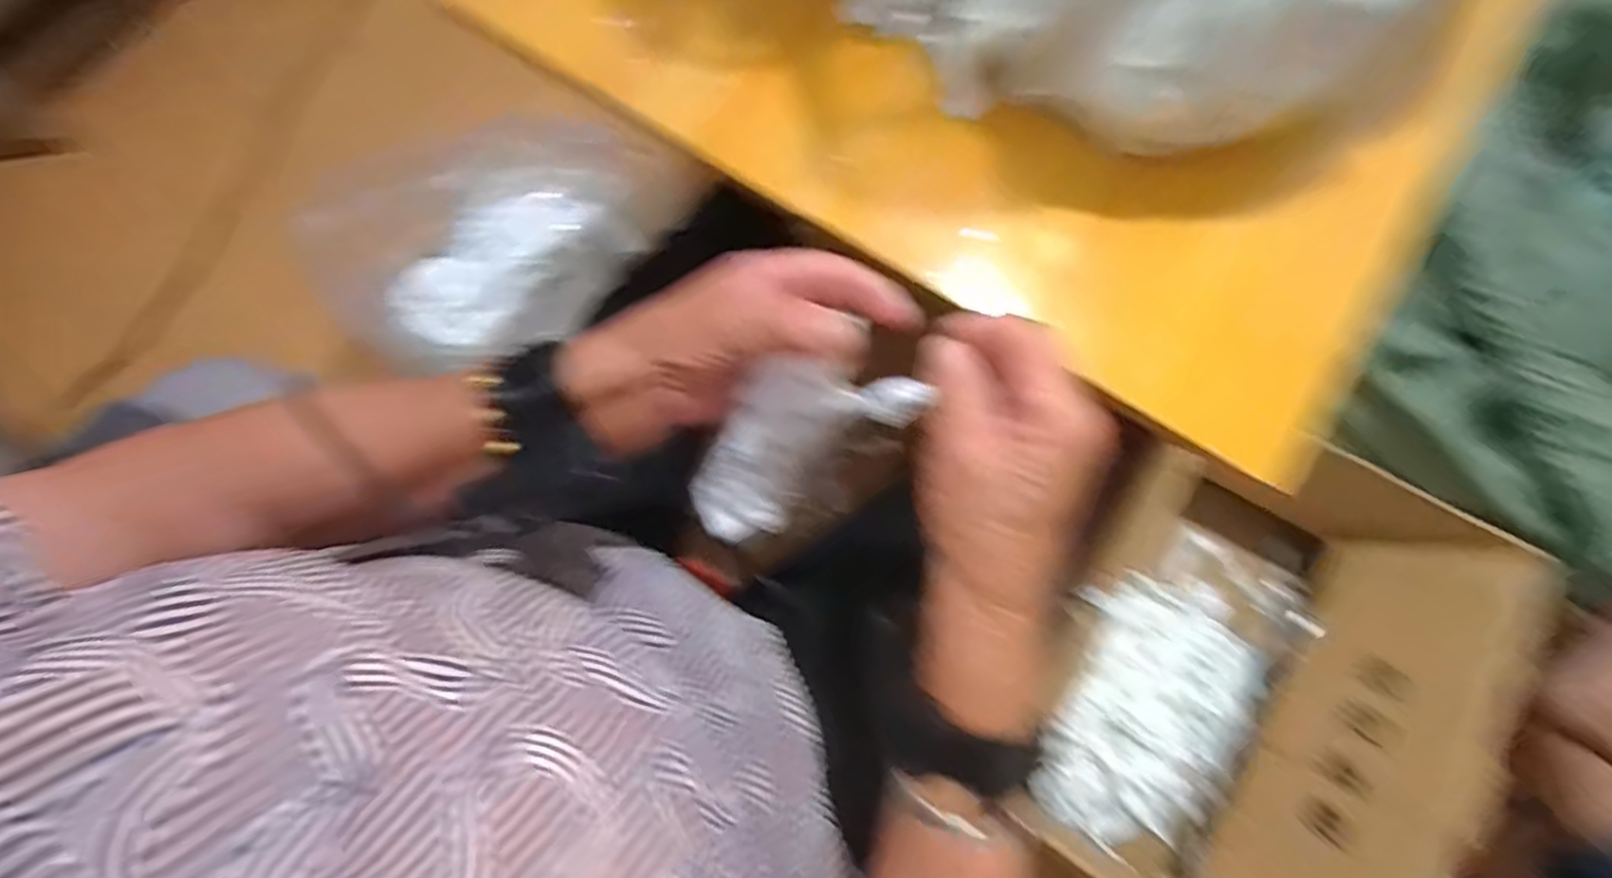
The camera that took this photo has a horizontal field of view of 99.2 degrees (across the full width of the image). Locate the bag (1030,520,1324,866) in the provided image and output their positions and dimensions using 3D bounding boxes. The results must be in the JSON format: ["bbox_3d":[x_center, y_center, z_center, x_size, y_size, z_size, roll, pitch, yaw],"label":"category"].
[{"bbox_3d":[0.421,0.276,0.789,0.188,0.096,0.387,31,78,8],"label":"bag"}]

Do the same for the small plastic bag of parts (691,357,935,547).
[{"bbox_3d":[-0.011,0.003,0.343,0.141,0.036,0.054,-41,75,34],"label":"small plastic bag of parts"}]

